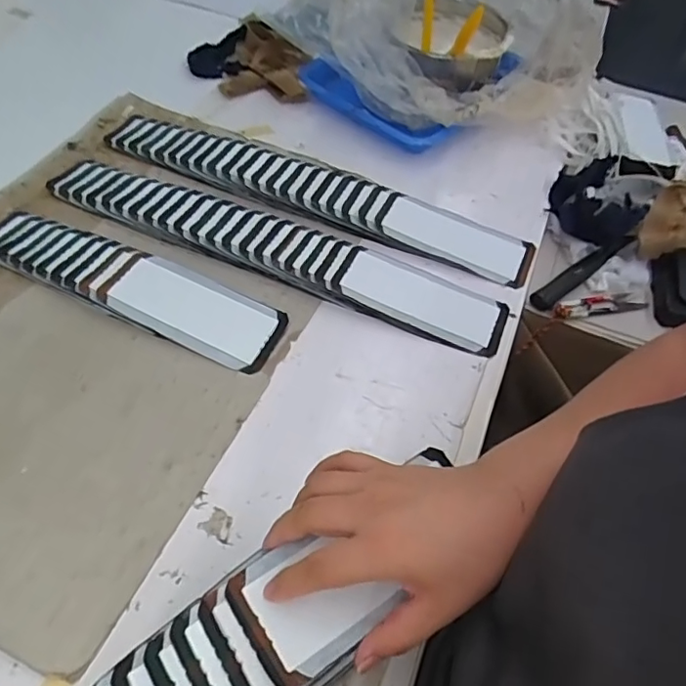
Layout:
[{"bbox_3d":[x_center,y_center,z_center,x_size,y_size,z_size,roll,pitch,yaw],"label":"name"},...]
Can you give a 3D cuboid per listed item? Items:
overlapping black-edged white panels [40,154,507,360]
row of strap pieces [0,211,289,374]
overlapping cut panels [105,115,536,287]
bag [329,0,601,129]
[{"bbox_3d":[-0.080,-0.105,0.558,0.493,0.015,0.074,22,55,11],"label":"overlapping black-edged white panels"},{"bbox_3d":[-0.206,-0.059,0.521,0.315,0.017,0.075,23,55,11],"label":"row of strap pieces"},{"bbox_3d":[-0.036,-0.177,0.613,0.494,0.017,0.080,22,55,11],"label":"overlapping cut panels"},{"bbox_3d":[0.162,-0.397,0.683,0.297,0.186,0.271,16,54,7],"label":"bag"}]

